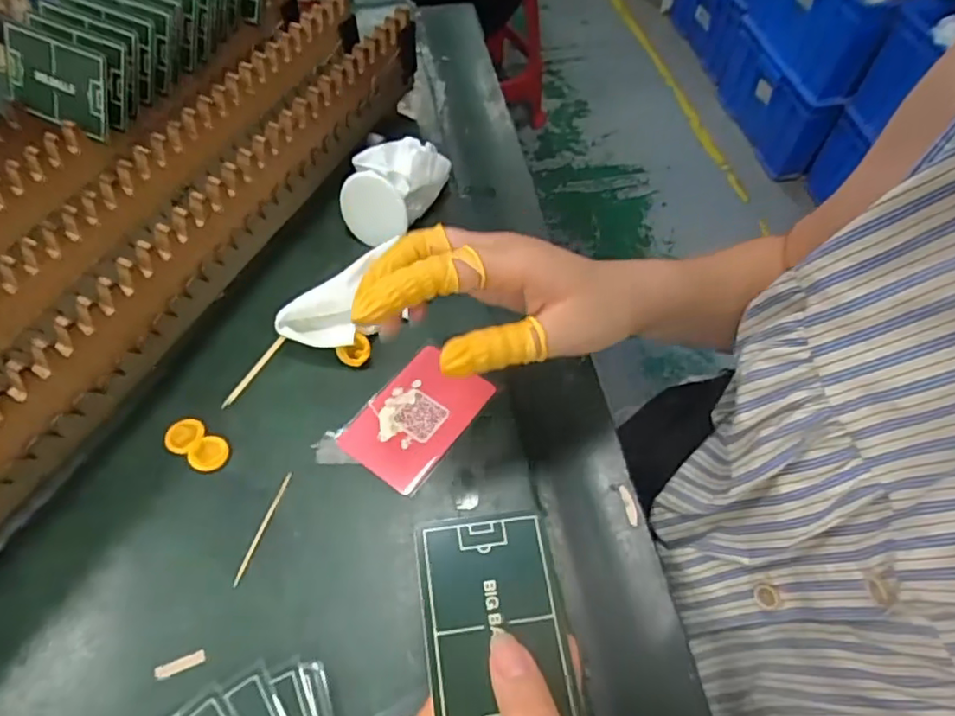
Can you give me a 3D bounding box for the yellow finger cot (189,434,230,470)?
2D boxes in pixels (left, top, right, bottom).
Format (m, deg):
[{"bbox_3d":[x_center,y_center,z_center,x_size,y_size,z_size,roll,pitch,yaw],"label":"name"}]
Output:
[{"bbox_3d":[-0.150,0.053,0.343,0.021,0.005,0.019,0,57,-2],"label":"yellow finger cot"}]

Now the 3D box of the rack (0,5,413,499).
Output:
[{"bbox_3d":[-0.201,-0.037,0.339,0.071,0.055,0.569,23,59,12],"label":"rack"}]

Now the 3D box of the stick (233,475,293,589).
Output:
[{"bbox_3d":[-0.113,0.089,0.324,0.004,0.004,0.061,17,58,8],"label":"stick"}]

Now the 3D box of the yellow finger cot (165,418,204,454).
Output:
[{"bbox_3d":[-0.167,0.043,0.349,0.022,0.005,0.021,1,57,-1],"label":"yellow finger cot"}]

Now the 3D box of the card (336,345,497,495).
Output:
[{"bbox_3d":[-0.036,0.033,0.360,0.057,0.007,0.081,34,65,18],"label":"card"}]

